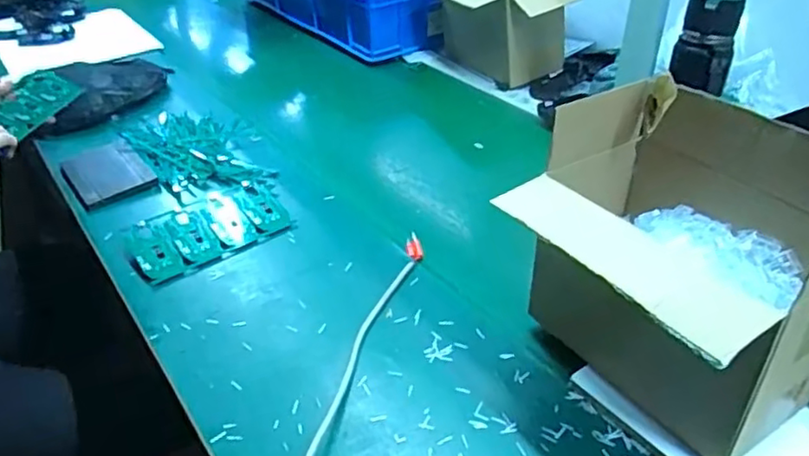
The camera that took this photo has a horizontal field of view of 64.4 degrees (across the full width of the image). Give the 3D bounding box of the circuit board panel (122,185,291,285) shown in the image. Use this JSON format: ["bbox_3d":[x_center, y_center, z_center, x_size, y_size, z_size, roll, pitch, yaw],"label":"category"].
[{"bbox_3d":[-0.252,-0.003,0.814,0.196,0.017,0.120,-25,42,-29],"label":"circuit board panel"}]

